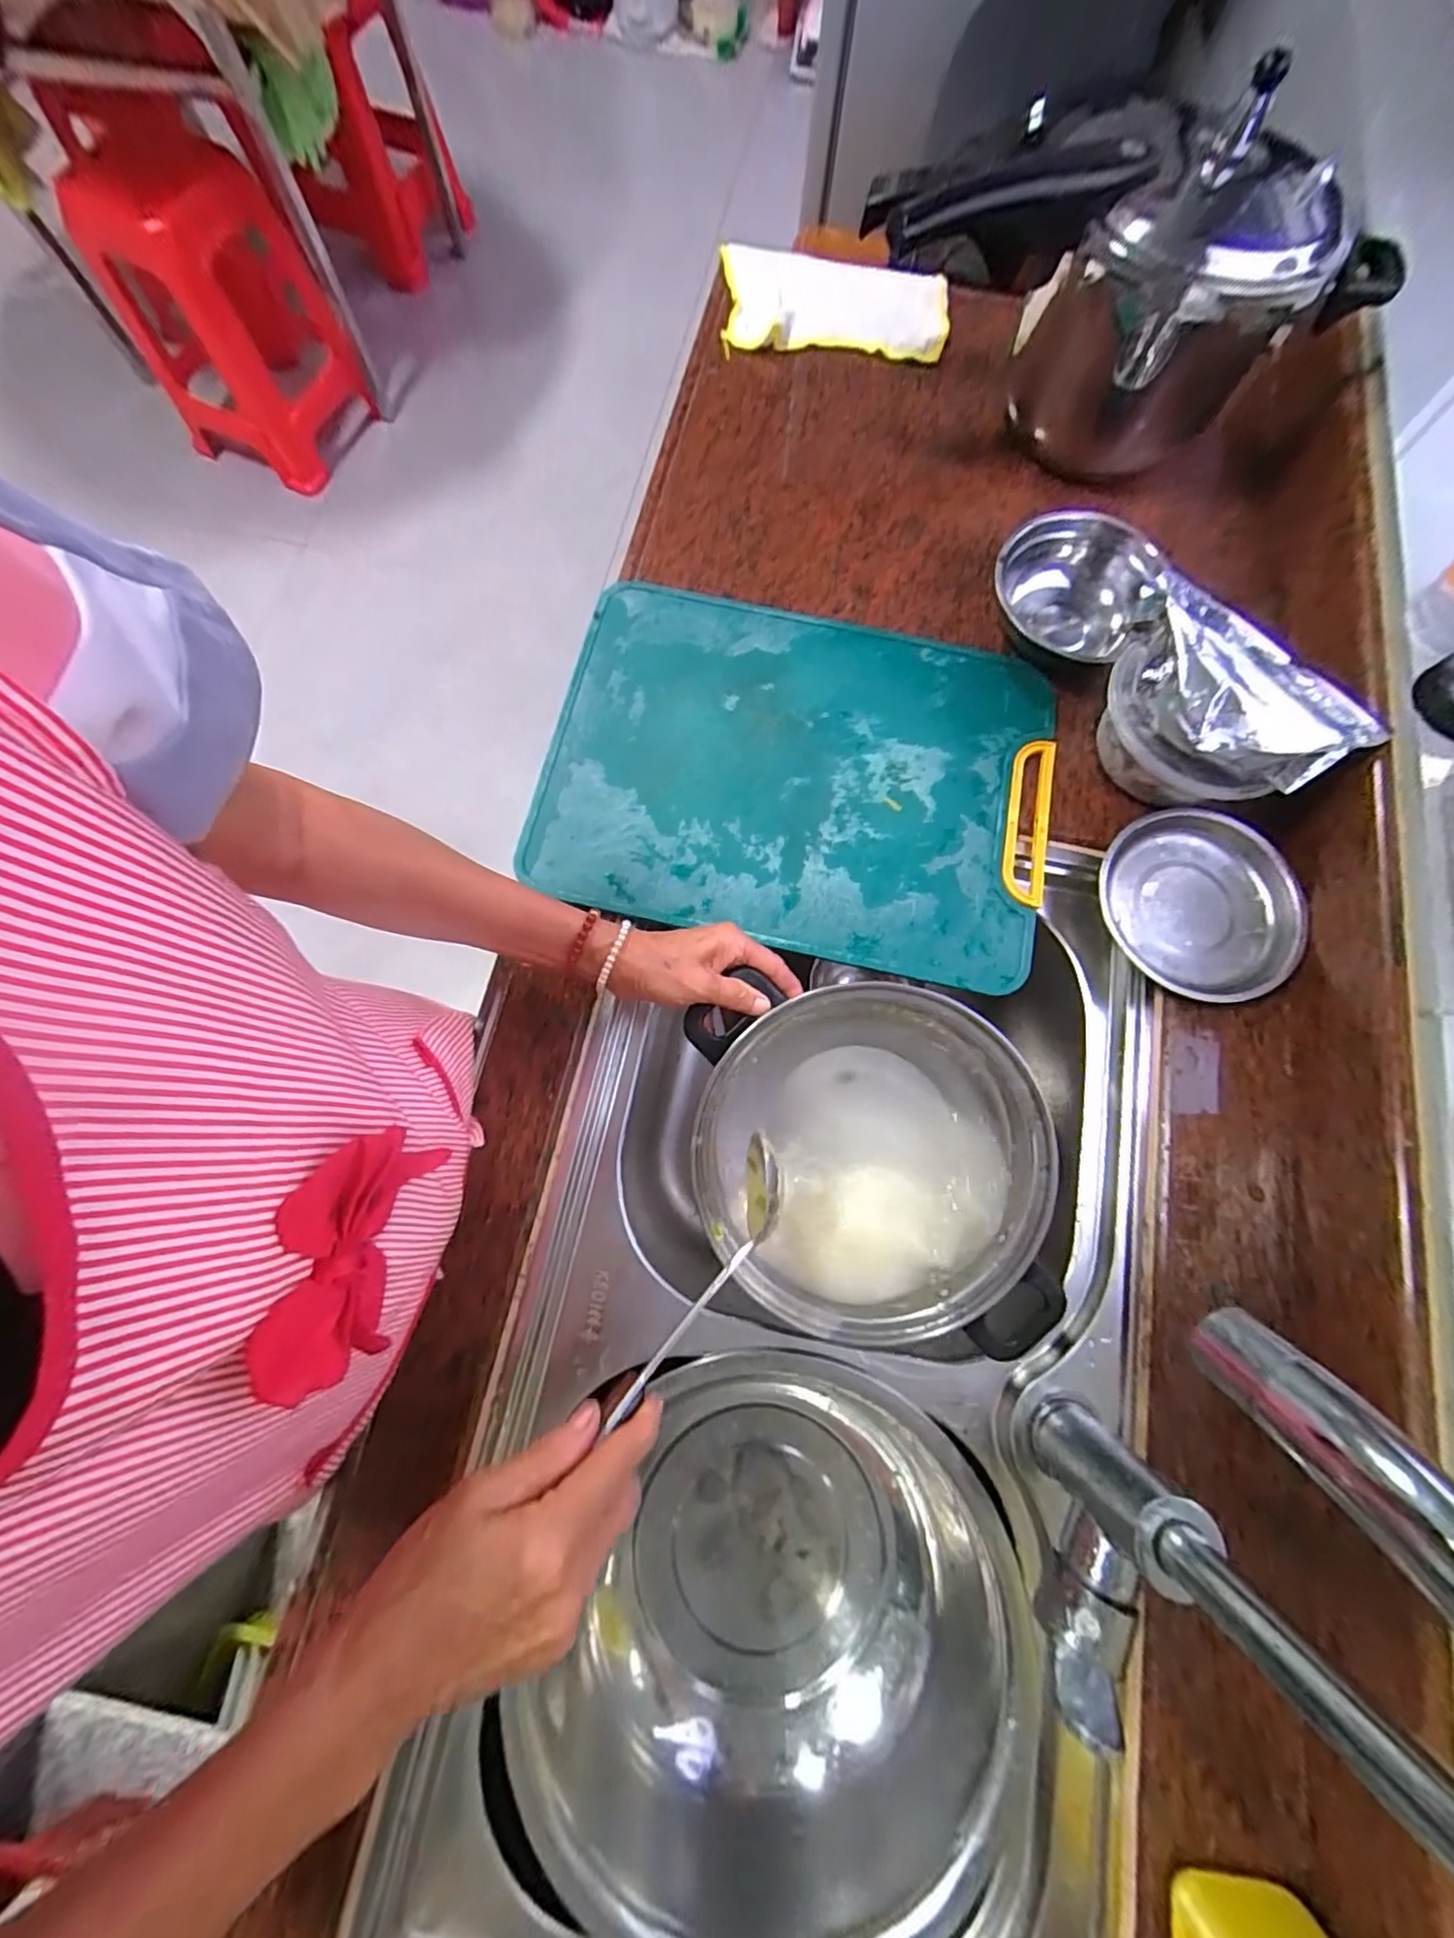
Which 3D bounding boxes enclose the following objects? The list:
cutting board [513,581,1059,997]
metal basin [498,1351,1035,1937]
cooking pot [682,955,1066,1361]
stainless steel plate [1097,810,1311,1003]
[{"bbox_3d":[0.057,-0.159,0.495,0.397,0.007,0.294,12,76,2],"label":"cutting board"},{"bbox_3d":[0.041,0.443,0.430,0.279,0.109,0.326,33,78,7],"label":"metal basin"},{"bbox_3d":[0.093,0.132,0.423,0.226,0.087,0.224,-1,76,-1],"label":"cooking pot"},{"bbox_3d":[0.359,-0.051,0.464,0.136,0.025,0.143,0,76,-1],"label":"stainless steel plate"}]

